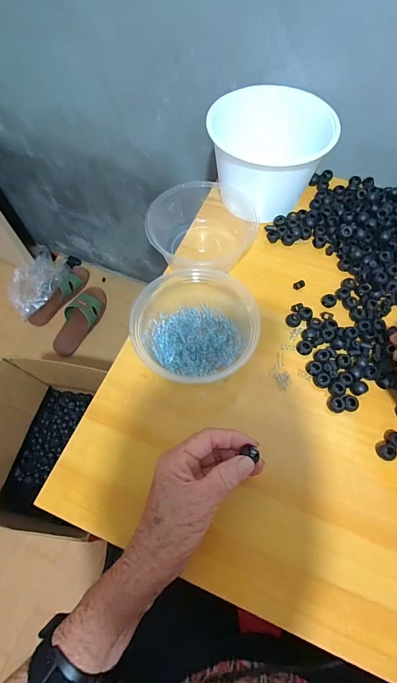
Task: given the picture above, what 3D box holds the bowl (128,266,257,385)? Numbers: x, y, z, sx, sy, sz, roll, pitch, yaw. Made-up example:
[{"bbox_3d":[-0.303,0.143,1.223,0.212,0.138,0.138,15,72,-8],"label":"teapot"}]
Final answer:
[{"bbox_3d":[-0.007,-0.015,0.389,0.128,0.068,0.125,0,65,1],"label":"bowl"}]

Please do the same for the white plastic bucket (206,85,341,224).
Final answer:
[{"bbox_3d":[0.098,-0.264,0.484,0.162,0.117,0.131,-21,67,-8],"label":"white plastic bucket"}]

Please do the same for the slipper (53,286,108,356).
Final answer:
[{"bbox_3d":[-0.343,-0.066,0.982,0.087,0.060,0.233,17,65,9],"label":"slipper"}]

